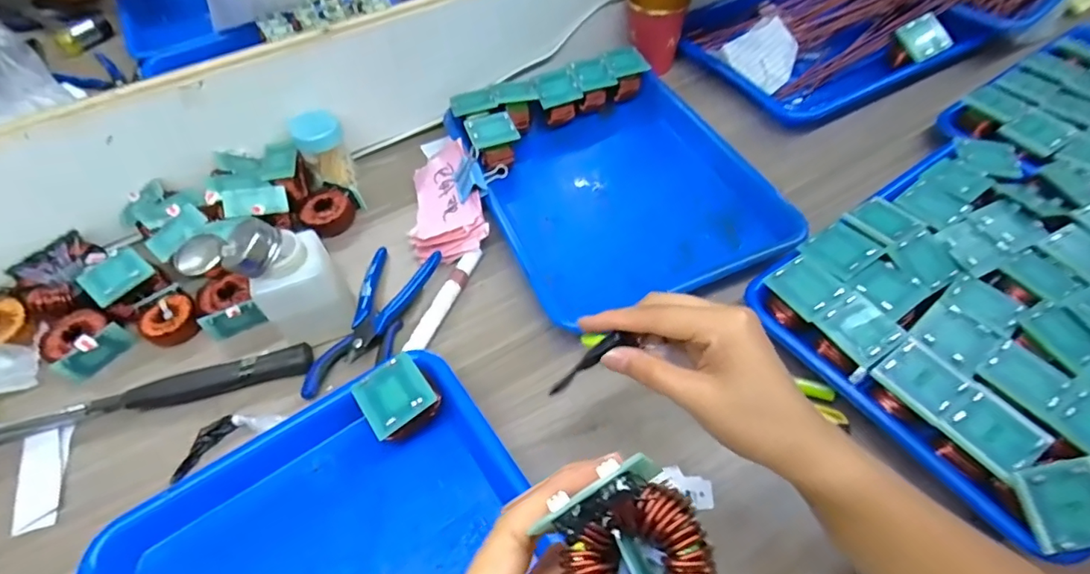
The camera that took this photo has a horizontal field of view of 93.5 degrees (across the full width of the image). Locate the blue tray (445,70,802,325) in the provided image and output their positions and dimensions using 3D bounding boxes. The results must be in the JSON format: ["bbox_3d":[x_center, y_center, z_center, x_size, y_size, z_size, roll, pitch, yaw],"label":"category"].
[{"bbox_3d":[0.069,-0.096,0.513,0.254,0.050,0.286,-18,56,-11],"label":"blue tray"}]

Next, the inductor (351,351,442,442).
[{"bbox_3d":[-0.101,0.083,0.364,0.048,0.048,0.047,-32,59,-20],"label":"inductor"}]

